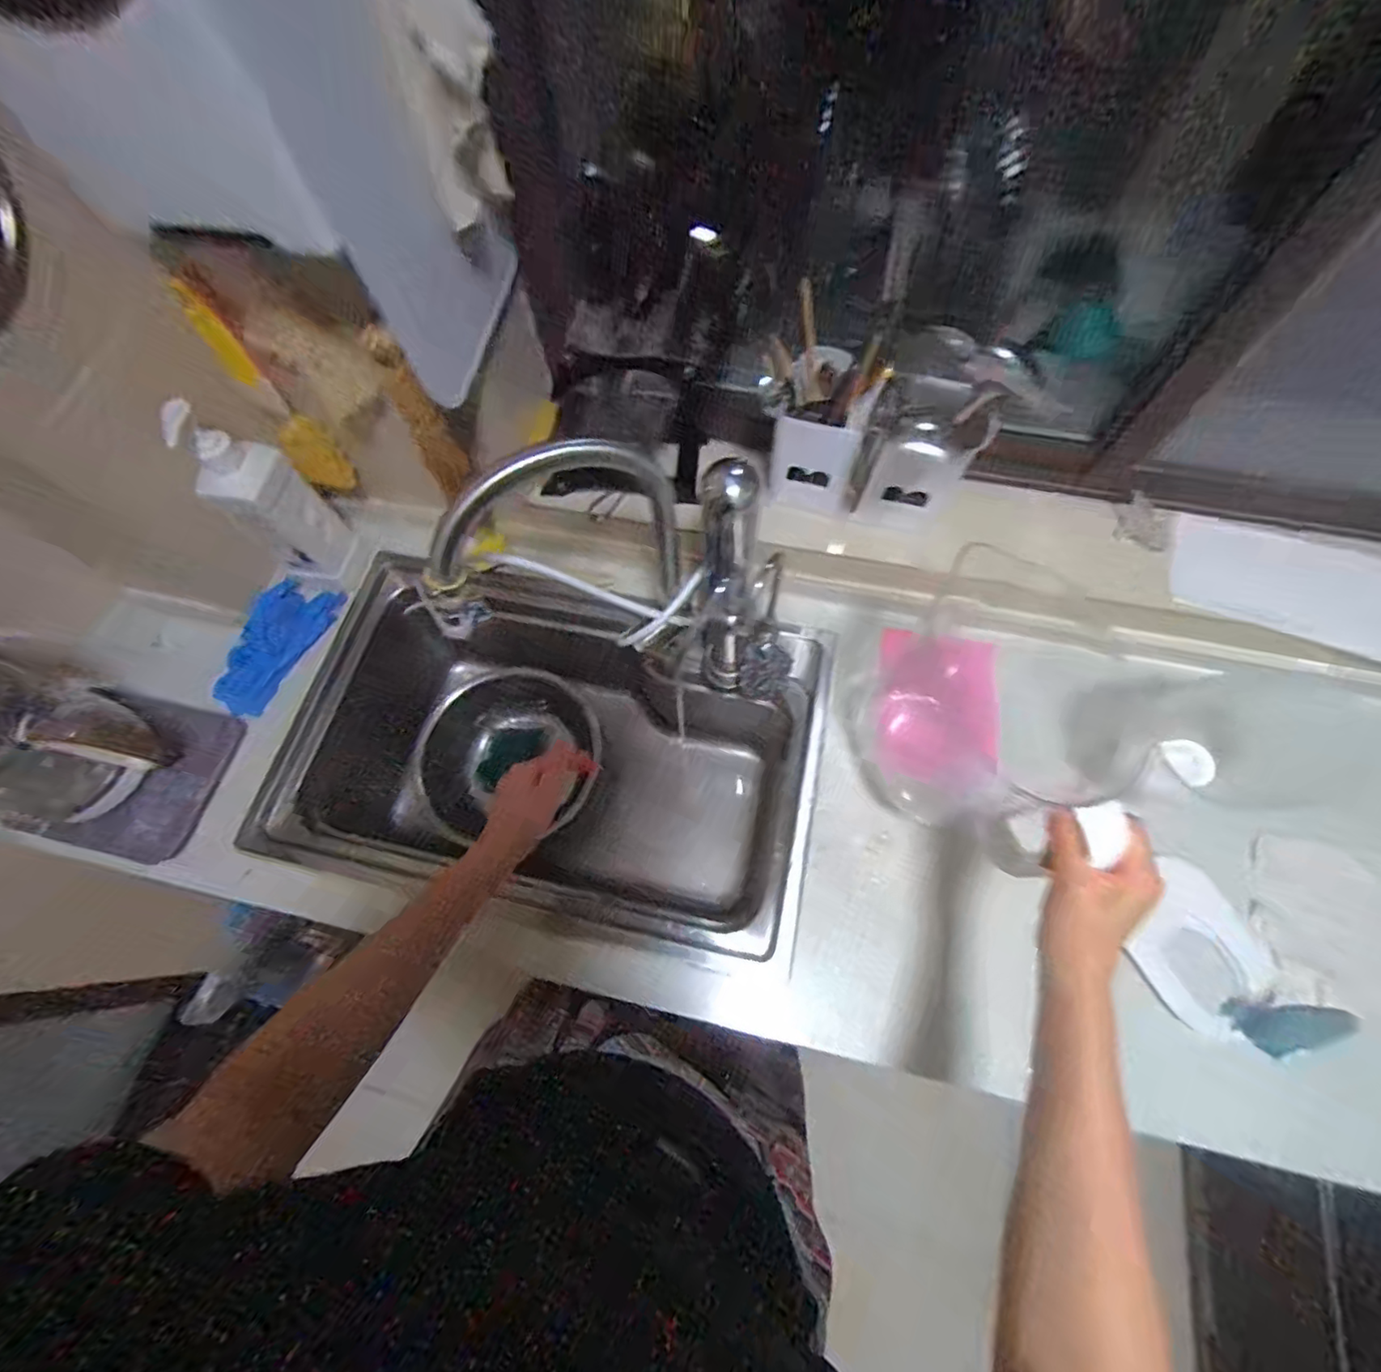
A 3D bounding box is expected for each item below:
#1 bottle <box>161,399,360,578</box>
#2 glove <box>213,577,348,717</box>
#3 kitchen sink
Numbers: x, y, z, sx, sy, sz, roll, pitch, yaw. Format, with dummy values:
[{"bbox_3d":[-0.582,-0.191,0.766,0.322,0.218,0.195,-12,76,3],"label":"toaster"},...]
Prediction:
[{"bbox_3d":[-0.513,-0.227,0.704,0.095,0.275,0.073,-42,73,-13],"label":"bottle"},{"bbox_3d":[-0.550,-0.057,0.770,0.066,0.059,0.190,25,72,12],"label":"glove"},{"bbox_3d":[-0.165,0.102,0.853,0.660,0.265,0.433,10,69,6],"label":"kitchen sink"}]

